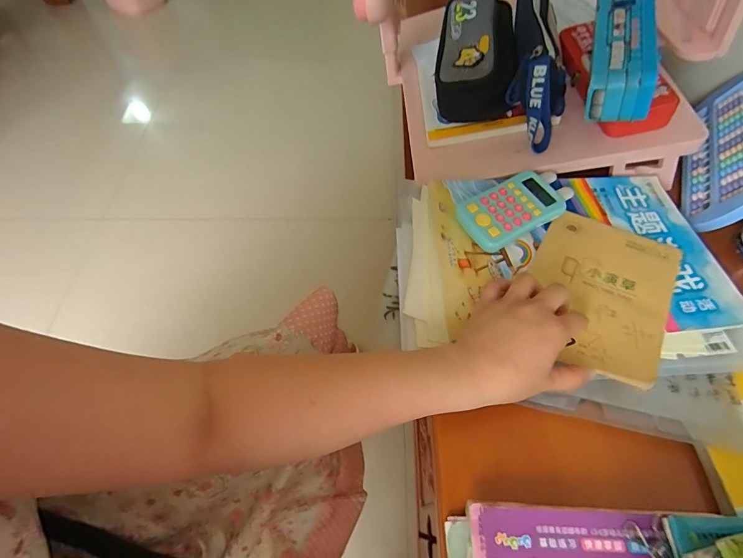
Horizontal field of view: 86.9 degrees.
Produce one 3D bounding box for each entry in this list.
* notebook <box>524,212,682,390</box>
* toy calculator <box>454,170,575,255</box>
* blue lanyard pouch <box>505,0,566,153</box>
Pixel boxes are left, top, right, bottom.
[{"bbox_3d":[0.229,0.008,0.399,0.128,0.011,0.183,24,60,22],"label":"notebook"},{"bbox_3d":[0.166,-0.081,0.448,0.137,0.022,0.066,-27,62,-15],"label":"toy calculator"},{"bbox_3d":[0.215,-0.289,0.504,0.073,0.098,0.240,11,59,7],"label":"blue lanyard pouch"}]

